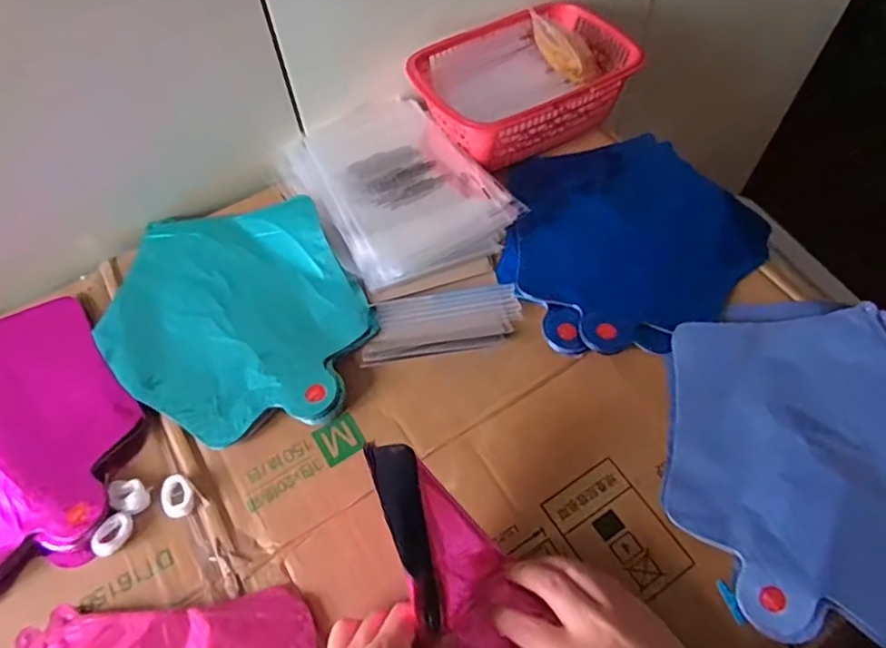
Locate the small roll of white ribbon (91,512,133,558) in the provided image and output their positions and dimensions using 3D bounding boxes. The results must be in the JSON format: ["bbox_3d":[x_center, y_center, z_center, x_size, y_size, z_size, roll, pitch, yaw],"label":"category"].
[{"bbox_3d":[-0.232,0.148,0.420,0.021,0.010,0.029,35,66,20],"label":"small roll of white ribbon"}]

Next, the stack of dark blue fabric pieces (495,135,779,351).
[{"bbox_3d":[0.159,-0.088,0.545,0.231,0.016,0.225,-25,62,-13],"label":"stack of dark blue fabric pieces"}]

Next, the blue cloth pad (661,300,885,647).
[{"bbox_3d":[0.276,0.088,0.438,0.243,0.016,0.230,-27,62,-13],"label":"blue cloth pad"}]

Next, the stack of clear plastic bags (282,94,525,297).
[{"bbox_3d":[-0.051,-0.137,0.567,0.160,0.020,0.227,-29,63,-14],"label":"stack of clear plastic bags"}]

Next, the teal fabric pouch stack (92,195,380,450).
[{"bbox_3d":[-0.181,-0.015,0.506,0.203,0.012,0.251,-26,62,-13],"label":"teal fabric pouch stack"}]

